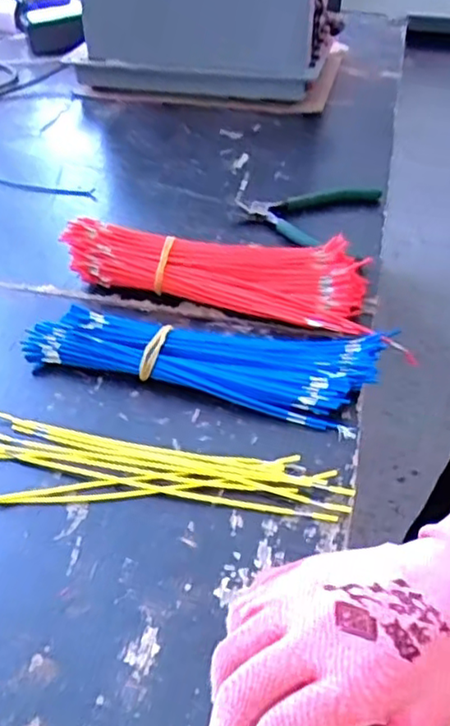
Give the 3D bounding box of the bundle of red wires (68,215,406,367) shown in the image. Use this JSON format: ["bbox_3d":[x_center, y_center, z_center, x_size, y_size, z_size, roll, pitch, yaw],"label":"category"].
[{"bbox_3d":[0.000,-0.079,0.553,0.269,0.045,0.095,14,44,15],"label":"bundle of red wires"}]

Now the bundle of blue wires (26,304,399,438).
[{"bbox_3d":[-0.015,-0.011,0.489,0.253,0.028,0.090,11,43,12],"label":"bundle of blue wires"}]

